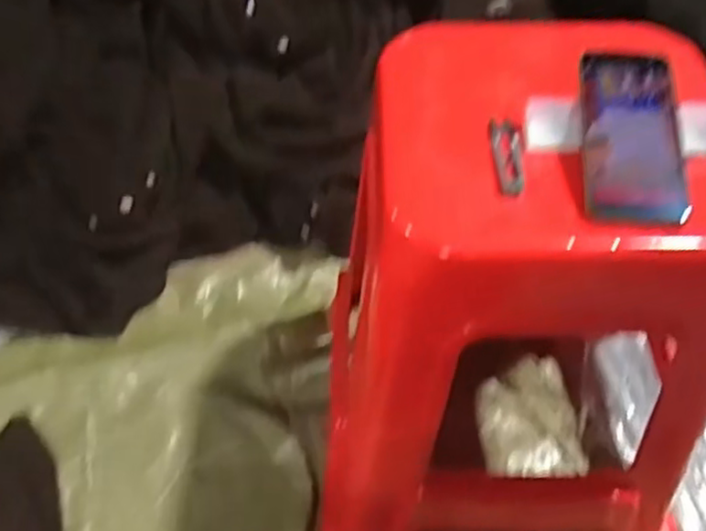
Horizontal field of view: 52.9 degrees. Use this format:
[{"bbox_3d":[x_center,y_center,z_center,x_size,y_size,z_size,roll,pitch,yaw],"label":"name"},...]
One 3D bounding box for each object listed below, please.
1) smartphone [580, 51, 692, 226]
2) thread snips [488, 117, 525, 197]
[{"bbox_3d":[0.216,-0.102,0.552,0.075,0.010,0.149,3,68,3],"label":"smartphone"},{"bbox_3d":[0.125,-0.090,0.577,0.023,0.006,0.093,2,49,3],"label":"thread snips"}]

